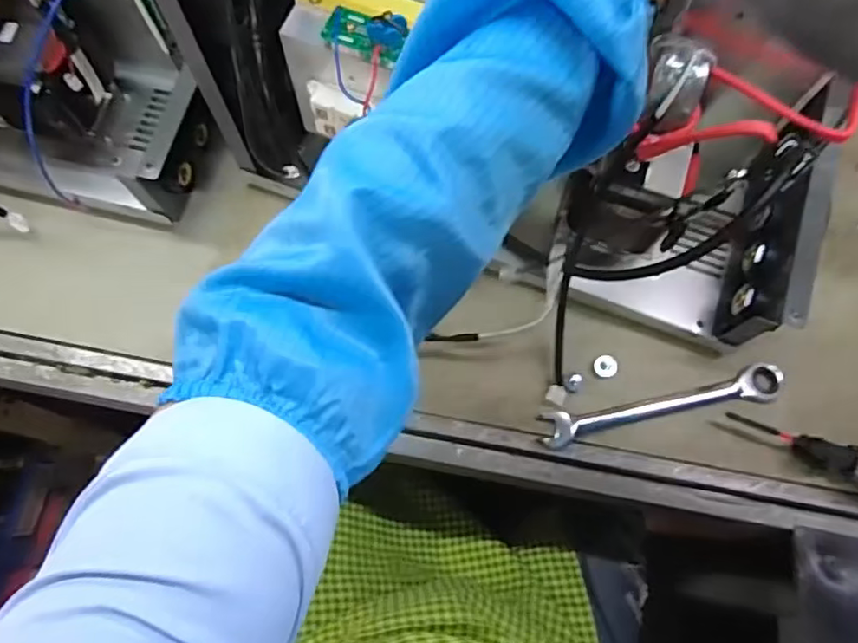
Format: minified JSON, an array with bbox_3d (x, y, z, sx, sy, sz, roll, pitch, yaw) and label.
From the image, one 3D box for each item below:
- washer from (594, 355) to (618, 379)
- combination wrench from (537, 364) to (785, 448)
[{"bbox_3d":[0.164,0.041,0.547,0.022,0.004,0.020,1,71,-2],"label":"washer"},{"bbox_3d":[0.214,0.074,0.531,0.226,0.011,0.032,-12,72,-6],"label":"combination wrench"}]

